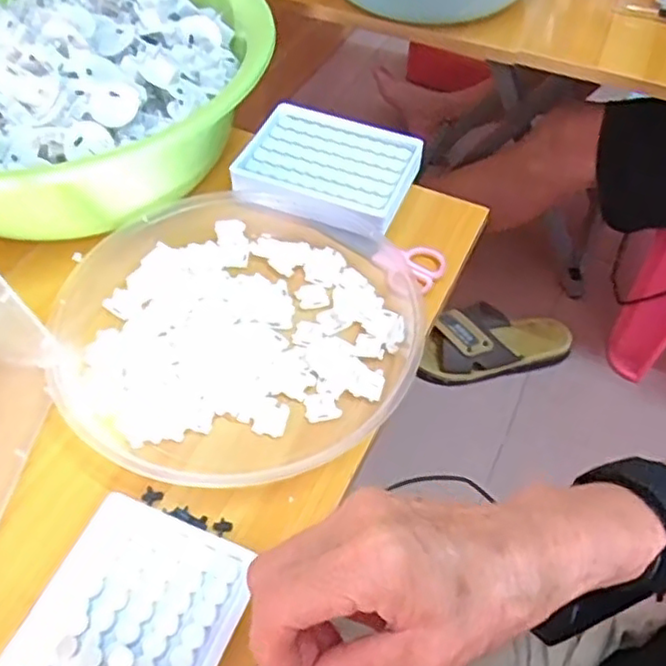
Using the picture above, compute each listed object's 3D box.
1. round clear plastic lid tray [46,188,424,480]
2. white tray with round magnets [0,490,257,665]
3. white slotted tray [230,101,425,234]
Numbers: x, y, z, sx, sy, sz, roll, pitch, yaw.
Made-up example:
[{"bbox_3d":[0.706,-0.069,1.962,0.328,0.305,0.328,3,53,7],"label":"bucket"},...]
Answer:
[{"bbox_3d":[-0.066,-0.006,0.451,0.236,0.036,0.235,1,53,-1],"label":"round clear plastic lid tray"},{"bbox_3d":[-0.106,0.153,0.333,0.097,0.014,0.130,19,54,12],"label":"white tray with round magnets"},{"bbox_3d":[-0.005,-0.133,0.545,0.137,0.032,0.107,19,54,12],"label":"white slotted tray"}]

